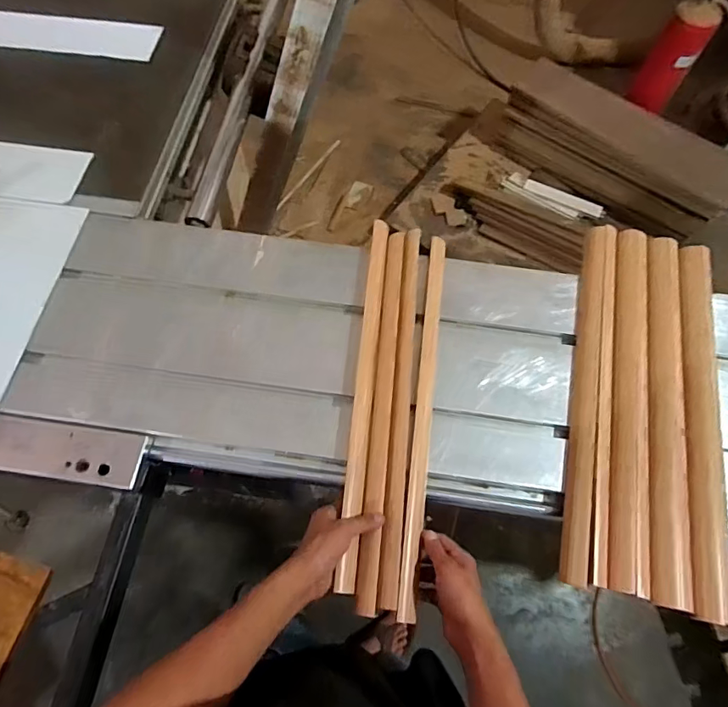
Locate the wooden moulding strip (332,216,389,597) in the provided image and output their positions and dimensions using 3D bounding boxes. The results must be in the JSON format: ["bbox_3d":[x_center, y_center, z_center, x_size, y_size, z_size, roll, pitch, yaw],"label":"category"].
[{"bbox_3d":[0.003,0.035,0.687,0.025,0.017,0.549,6,67,1],"label":"wooden moulding strip"}]

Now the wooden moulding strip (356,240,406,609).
[{"bbox_3d":[0.029,0.058,0.680,0.028,0.013,0.545,6,67,1],"label":"wooden moulding strip"}]

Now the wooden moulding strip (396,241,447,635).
[{"bbox_3d":[0.086,0.068,0.678,0.023,0.016,0.544,8,67,2],"label":"wooden moulding strip"}]

